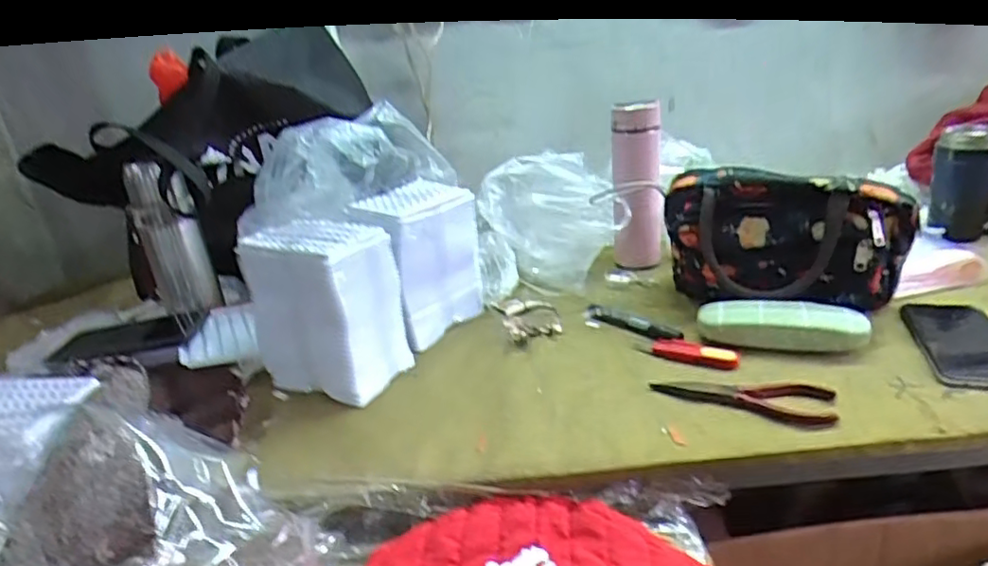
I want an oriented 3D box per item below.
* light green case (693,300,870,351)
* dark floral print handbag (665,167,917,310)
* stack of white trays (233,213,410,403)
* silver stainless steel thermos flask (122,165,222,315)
[{"bbox_3d":[0.294,0.042,0.636,0.154,0.032,0.061,3,24,20],"label":"light green case"},{"bbox_3d":[0.310,-0.042,0.680,0.248,0.148,0.088,9,26,32],"label":"dark floral print handbag"},{"bbox_3d":[-0.179,0.023,0.654,0.139,0.156,0.104,5,25,24],"label":"stack of white trays"},{"bbox_3d":[-0.400,-0.052,0.764,0.065,0.182,0.049,2,24,20],"label":"silver stainless steel thermos flask"}]

